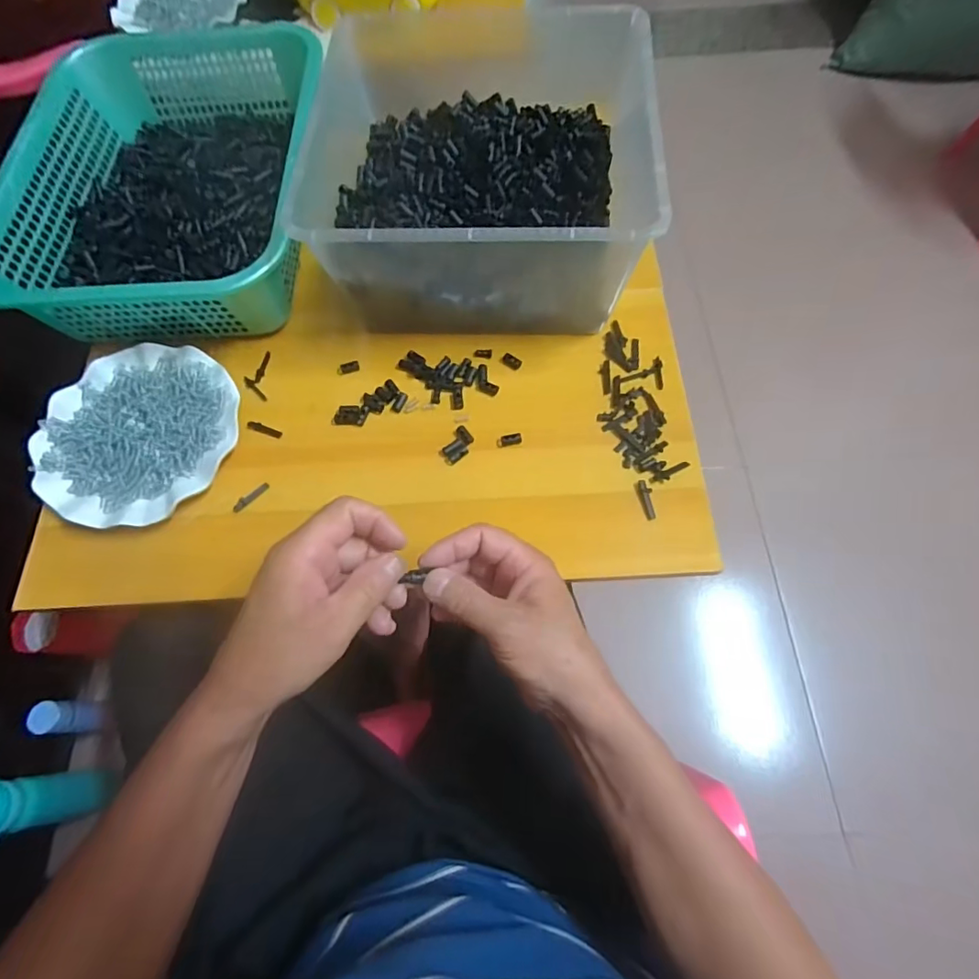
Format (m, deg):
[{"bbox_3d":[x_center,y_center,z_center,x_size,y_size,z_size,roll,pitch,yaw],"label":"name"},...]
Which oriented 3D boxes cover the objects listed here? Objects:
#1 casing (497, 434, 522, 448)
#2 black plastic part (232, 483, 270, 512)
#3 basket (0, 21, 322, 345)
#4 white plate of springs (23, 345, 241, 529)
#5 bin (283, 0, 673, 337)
[{"bbox_3d":[0.018,-0.045,0.483,0.024,0.006,0.010,-15,67,11],"label":"casing"},{"bbox_3d":[-0.216,0.007,0.475,0.036,0.004,0.009,-42,72,-14],"label":"black plastic part"},{"bbox_3d":[-0.332,-0.334,0.566,0.292,0.091,0.376,-2,67,1],"label":"basket"},{"bbox_3d":[-0.326,-0.054,0.492,0.178,0.026,0.179,-1,67,2],"label":"white plate of springs"},{"bbox_3d":[-0.003,-0.310,0.517,0.288,0.144,0.315,1,67,3],"label":"bin"}]

